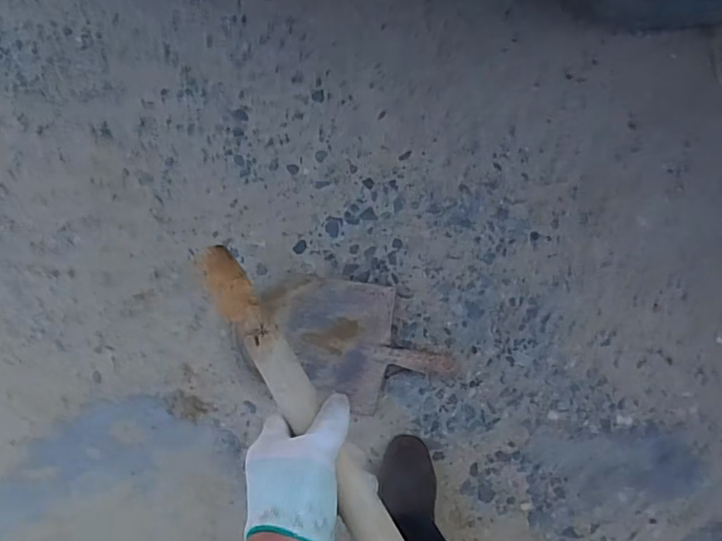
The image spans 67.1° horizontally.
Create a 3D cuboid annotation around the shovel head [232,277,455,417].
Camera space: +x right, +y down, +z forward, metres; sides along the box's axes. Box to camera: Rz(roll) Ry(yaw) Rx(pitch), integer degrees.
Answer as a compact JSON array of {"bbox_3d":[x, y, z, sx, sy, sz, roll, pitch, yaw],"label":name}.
[{"bbox_3d":[-0.036,0.136,0.999,0.393,0.073,0.231,7,86,8],"label":"shovel head"}]

